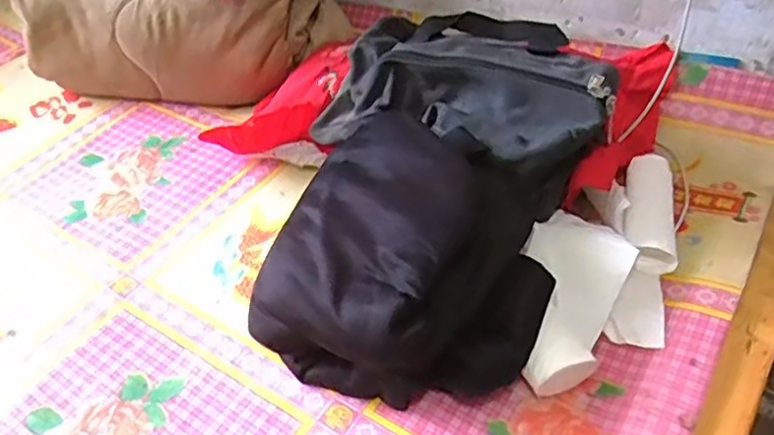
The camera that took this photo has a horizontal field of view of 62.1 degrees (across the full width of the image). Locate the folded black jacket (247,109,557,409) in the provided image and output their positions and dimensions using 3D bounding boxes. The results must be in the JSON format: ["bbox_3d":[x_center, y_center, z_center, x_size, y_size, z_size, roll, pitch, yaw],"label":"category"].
[{"bbox_3d":[0.030,0.047,0.682,0.265,0.201,0.261,-2,45,2],"label":"folded black jacket"}]

